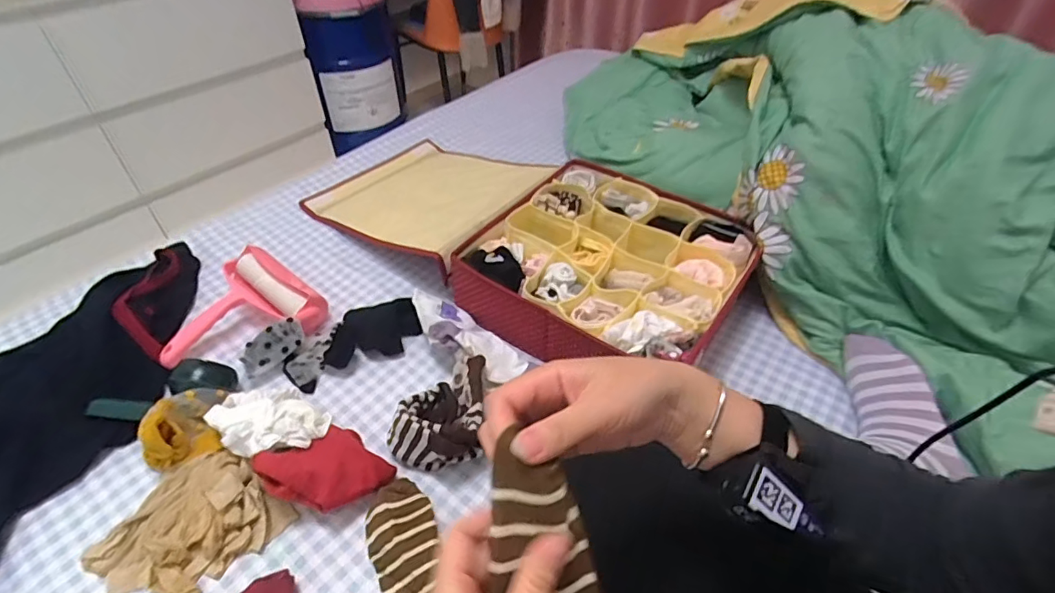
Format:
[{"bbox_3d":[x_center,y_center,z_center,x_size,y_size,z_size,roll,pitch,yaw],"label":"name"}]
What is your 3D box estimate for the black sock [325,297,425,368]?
[{"bbox_3d":[-0.214,0.045,0.705,0.127,0.037,0.082,-12,46,-13],"label":"black sock"}]

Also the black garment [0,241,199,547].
[{"bbox_3d":[-0.564,0.103,0.630,0.220,0.047,0.521,10,45,9],"label":"black garment"}]

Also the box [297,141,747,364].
[{"bbox_3d":[-0.028,-0.122,0.838,0.723,0.098,0.338,30,51,26],"label":"box"}]

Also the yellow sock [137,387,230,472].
[{"bbox_3d":[-0.380,0.143,0.576,0.061,0.068,0.093,7,45,7],"label":"yellow sock"}]

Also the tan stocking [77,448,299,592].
[{"bbox_3d":[-0.342,0.227,0.511,0.130,0.043,0.154,31,51,27],"label":"tan stocking"}]

